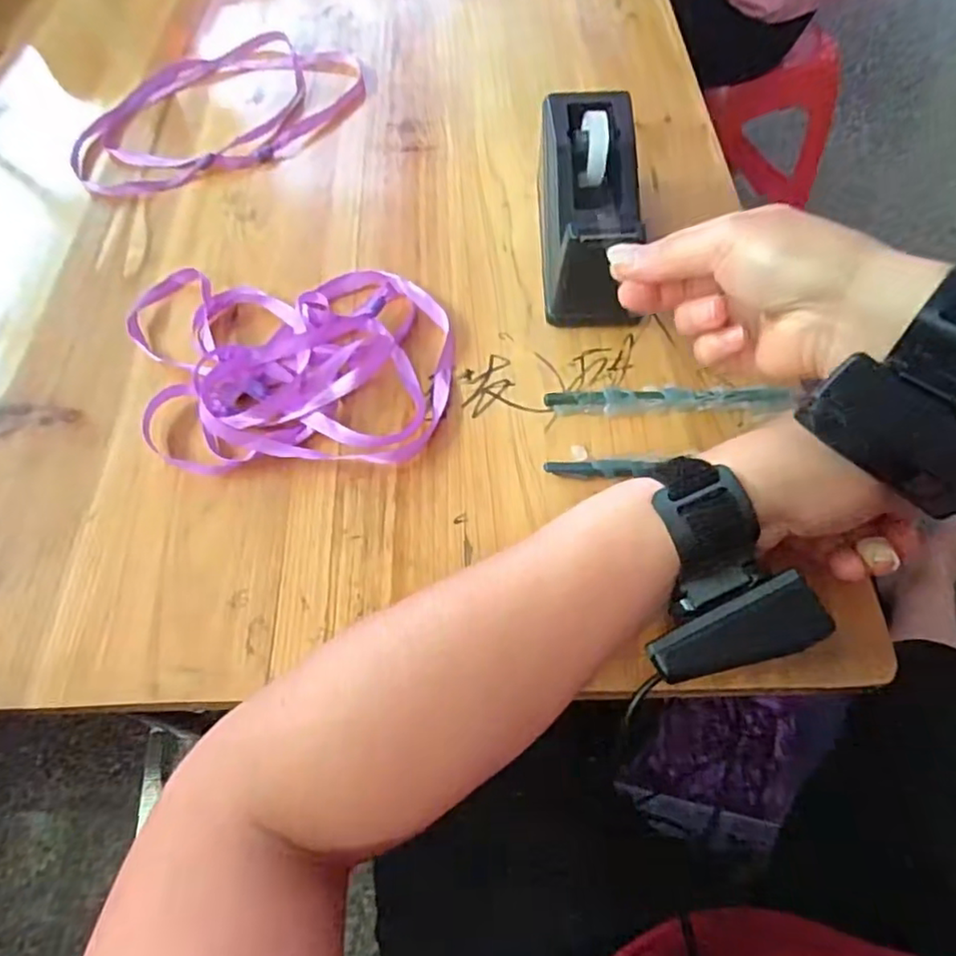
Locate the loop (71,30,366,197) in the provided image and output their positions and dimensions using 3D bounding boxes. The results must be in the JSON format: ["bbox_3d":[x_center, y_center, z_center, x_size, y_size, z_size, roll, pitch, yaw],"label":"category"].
[{"bbox_3d":[-0.219,-0.321,0.539,0.245,0.013,0.176,-22,61,-9],"label":"loop"}]

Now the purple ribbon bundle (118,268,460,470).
[{"bbox_3d":[-0.121,-0.071,0.382,0.206,0.024,0.142,2,60,5],"label":"purple ribbon bundle"}]

